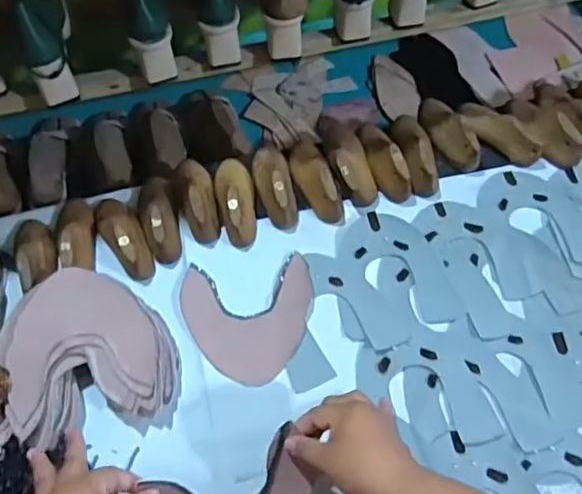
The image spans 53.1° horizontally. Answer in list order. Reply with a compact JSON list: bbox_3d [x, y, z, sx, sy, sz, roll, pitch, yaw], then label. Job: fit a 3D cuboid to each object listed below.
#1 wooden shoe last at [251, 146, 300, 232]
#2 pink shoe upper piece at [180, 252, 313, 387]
[{"bbox_3d":[-0.024,-0.090,0.804,0.051,0.058,0.135,-11,59,-4],"label":"wooden shoe last"},{"bbox_3d":[-0.054,0.090,0.725,0.162,0.009,0.159,-5,59,0],"label":"pink shoe upper piece"}]

